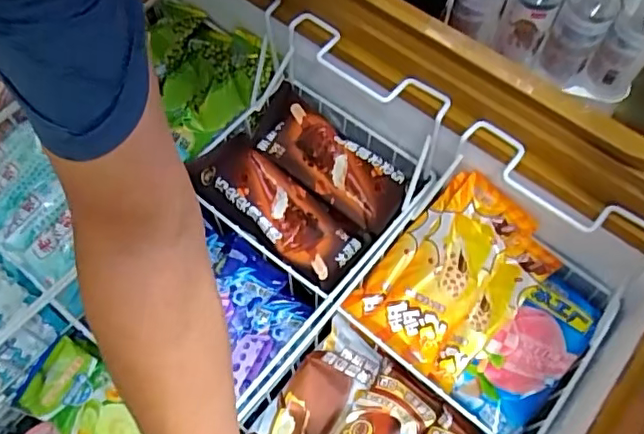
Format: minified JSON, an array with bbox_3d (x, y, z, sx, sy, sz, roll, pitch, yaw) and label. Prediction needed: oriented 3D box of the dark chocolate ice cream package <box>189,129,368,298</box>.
[{"bbox_3d":[-0.046,-0.007,0.618,0.197,0.043,0.087,37,68,18],"label":"dark chocolate ice cream package"}]

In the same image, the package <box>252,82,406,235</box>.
[{"bbox_3d":[0.007,-0.064,0.651,0.187,0.027,0.077,38,95,9],"label":"package"}]

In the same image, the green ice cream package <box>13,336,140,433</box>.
[{"bbox_3d":[-0.232,0.188,0.576,0.140,0.021,0.078,28,65,14],"label":"green ice cream package"}]

